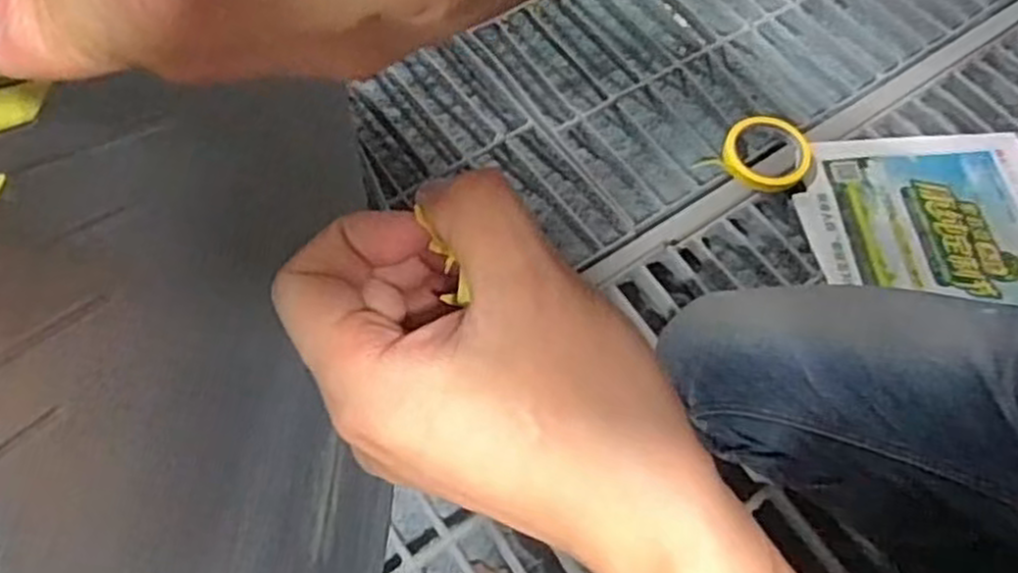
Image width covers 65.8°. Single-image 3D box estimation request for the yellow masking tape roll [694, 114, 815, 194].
[{"bbox_3d":[0.297,-0.152,0.916,0.119,0.023,0.098,-40,71,-21],"label":"yellow masking tape roll"}]

